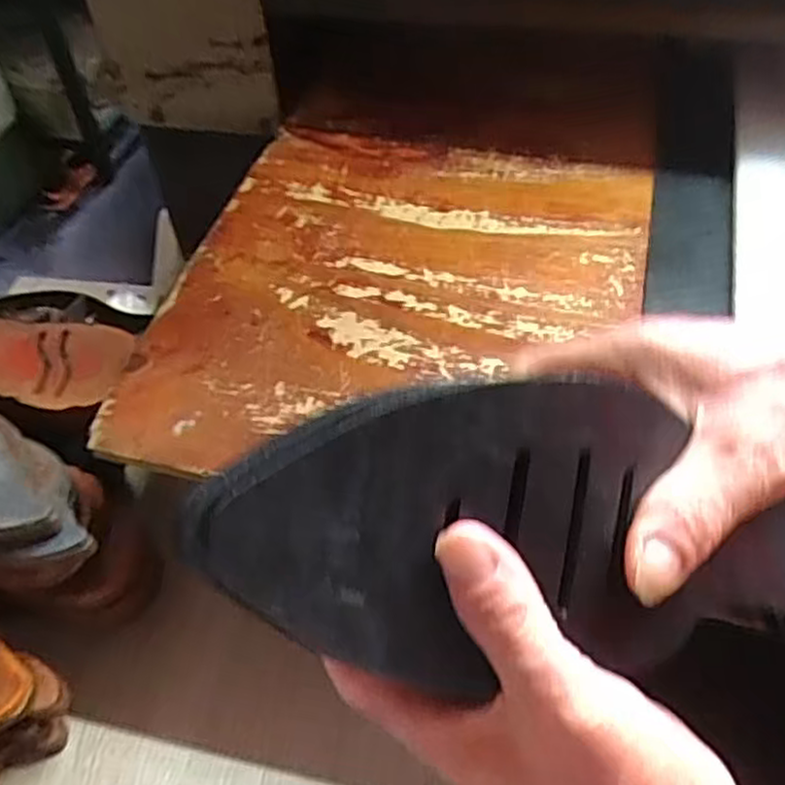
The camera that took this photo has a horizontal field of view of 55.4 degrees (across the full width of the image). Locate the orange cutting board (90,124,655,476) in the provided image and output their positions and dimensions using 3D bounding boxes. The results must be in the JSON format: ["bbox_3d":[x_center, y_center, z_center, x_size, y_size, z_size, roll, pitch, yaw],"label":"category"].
[{"bbox_3d":[0.008,-0.079,0.565,0.339,0.014,0.362,10,52,11],"label":"orange cutting board"}]

